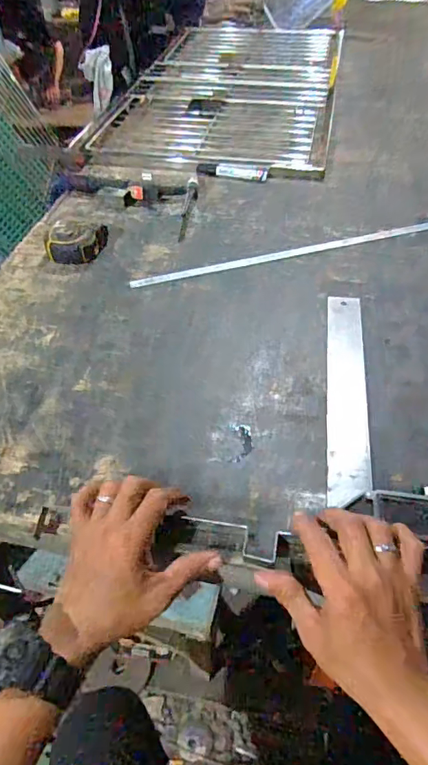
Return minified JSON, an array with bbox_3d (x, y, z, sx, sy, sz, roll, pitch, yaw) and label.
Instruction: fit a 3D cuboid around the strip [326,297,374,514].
[{"bbox_3d":[0.154,0.001,0.575,0.045,0.006,0.320,6,48,7],"label":"strip"}]

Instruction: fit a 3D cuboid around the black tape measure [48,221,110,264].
[{"bbox_3d":[-0.211,-0.215,0.759,0.079,0.040,0.078,7,48,8],"label":"black tape measure"}]

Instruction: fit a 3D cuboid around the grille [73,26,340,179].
[{"bbox_3d":[0.058,-0.781,1.274,0.515,0.026,0.976,9,49,10],"label":"grille"}]

